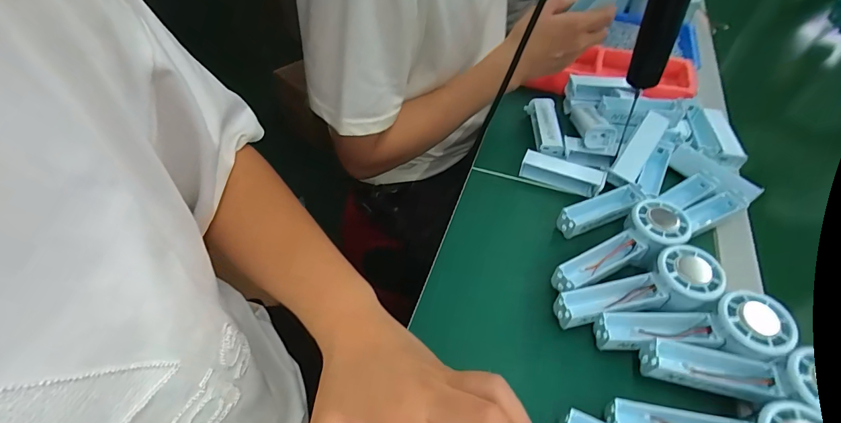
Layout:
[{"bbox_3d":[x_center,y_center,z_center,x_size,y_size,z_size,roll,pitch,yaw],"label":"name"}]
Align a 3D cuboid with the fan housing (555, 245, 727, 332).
[{"bbox_3d":[0.206,0.076,0.377,0.157,0.040,0.058,-15,51,5],"label":"fan housing"}]

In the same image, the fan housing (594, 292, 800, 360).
[{"bbox_3d":[0.240,0.104,0.352,0.155,0.032,0.050,-7,49,16],"label":"fan housing"}]

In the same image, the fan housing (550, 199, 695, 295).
[{"bbox_3d":[0.205,0.039,0.410,0.157,0.047,0.054,-30,56,-4],"label":"fan housing"}]

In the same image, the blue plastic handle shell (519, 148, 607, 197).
[{"bbox_3d":[0.180,-0.049,0.504,0.100,0.026,0.032,21,54,16],"label":"blue plastic handle shell"}]

